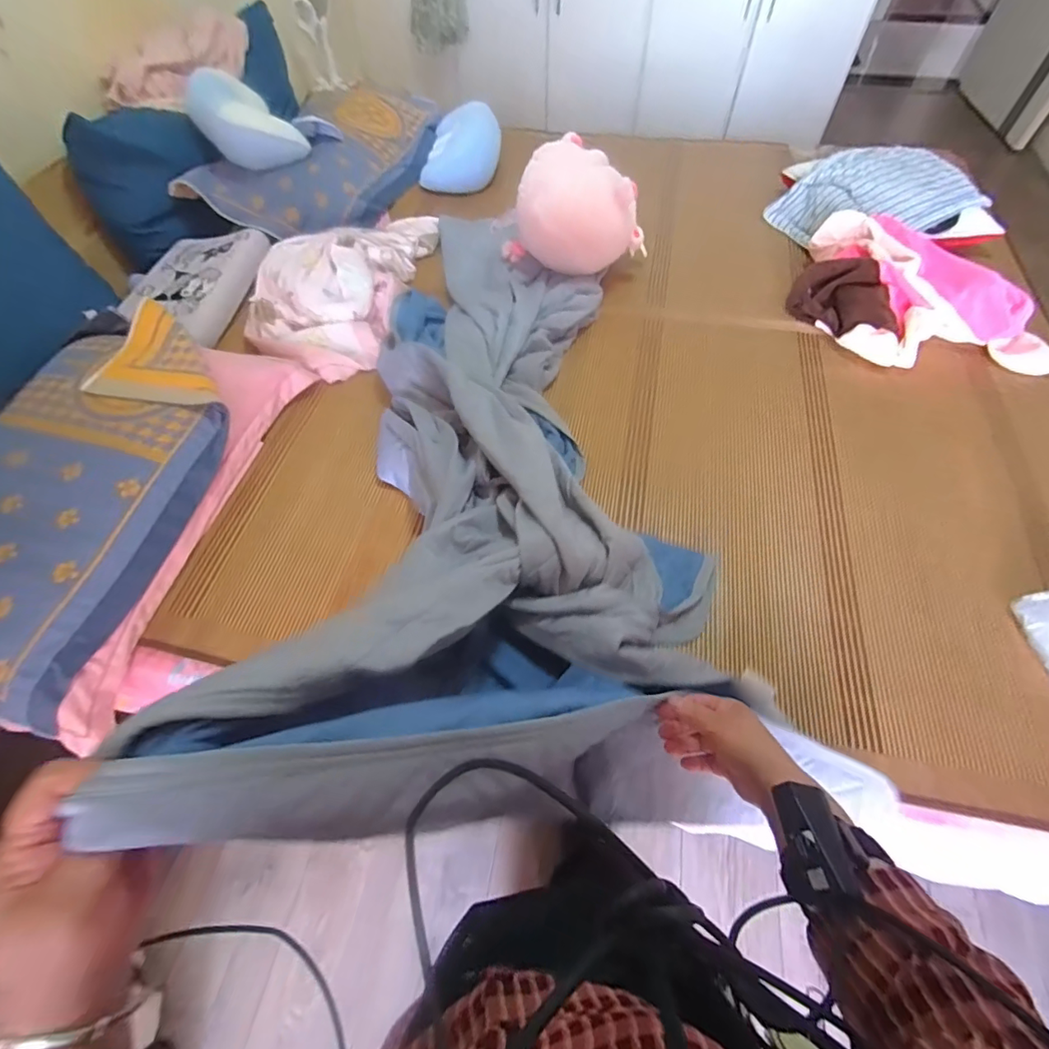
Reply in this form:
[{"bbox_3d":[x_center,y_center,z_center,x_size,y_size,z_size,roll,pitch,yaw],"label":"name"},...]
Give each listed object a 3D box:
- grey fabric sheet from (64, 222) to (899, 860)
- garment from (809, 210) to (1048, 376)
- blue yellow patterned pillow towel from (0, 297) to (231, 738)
[{"bbox_3d":[0.012,-0.248,0.727,0.537,0.427,1.154,-6,58,-1],"label":"grey fabric sheet"},{"bbox_3d":[0.781,-0.447,1.017,0.292,0.111,0.525,-37,65,-19],"label":"garment"},{"bbox_3d":[-0.744,-0.082,0.807,0.402,0.114,0.682,10,60,7],"label":"blue yellow patterned pillow towel"}]

